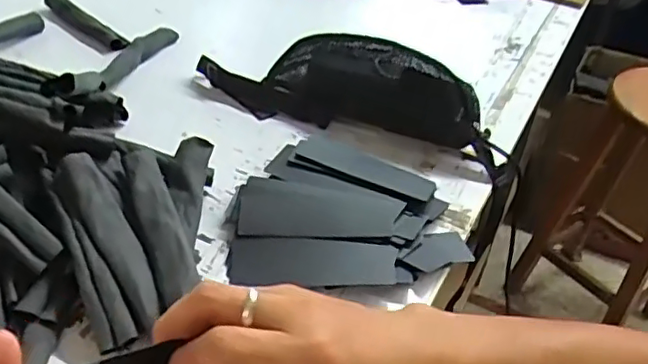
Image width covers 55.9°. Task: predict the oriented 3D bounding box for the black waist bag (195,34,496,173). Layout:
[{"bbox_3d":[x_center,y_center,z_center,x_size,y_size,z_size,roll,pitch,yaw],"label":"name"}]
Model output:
[{"bbox_3d":[0.038,-0.133,0.778,0.377,0.099,0.121,17,40,13],"label":"black waist bag"}]

